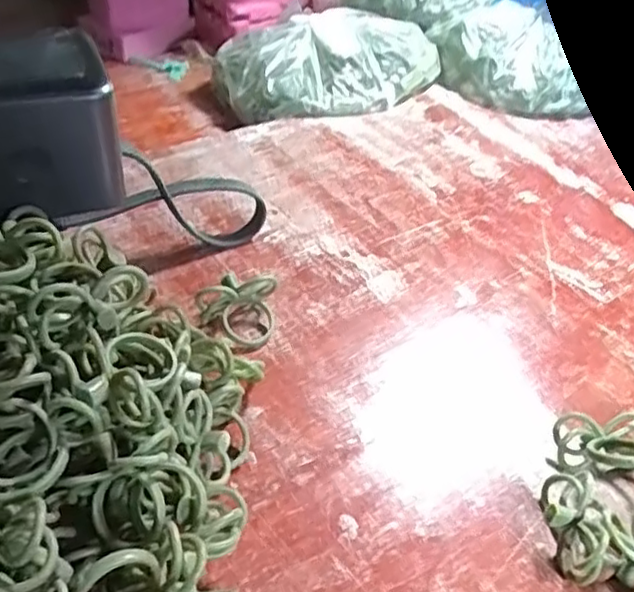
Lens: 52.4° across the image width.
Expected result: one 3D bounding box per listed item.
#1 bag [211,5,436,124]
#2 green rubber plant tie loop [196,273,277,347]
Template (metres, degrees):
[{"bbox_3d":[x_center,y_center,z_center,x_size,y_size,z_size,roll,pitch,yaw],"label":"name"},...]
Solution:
[{"bbox_3d":[0.011,-0.161,0.438,0.146,0.037,0.097,-12,45,-18],"label":"bag"},{"bbox_3d":[-0.033,0.004,0.267,0.031,0.022,0.028,3,43,-3],"label":"green rubber plant tie loop"}]

